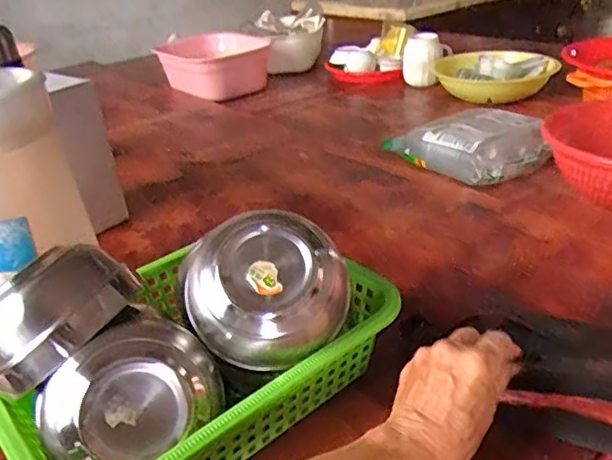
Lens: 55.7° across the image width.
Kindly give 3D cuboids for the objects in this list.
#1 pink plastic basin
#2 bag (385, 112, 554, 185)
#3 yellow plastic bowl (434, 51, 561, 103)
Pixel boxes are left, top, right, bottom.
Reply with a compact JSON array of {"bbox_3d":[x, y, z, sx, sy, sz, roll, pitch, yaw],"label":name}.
[{"bbox_3d":[-0.219,-0.407,1.467,0.292,0.106,0.221,-12,29,-10],"label":"pink plastic basin"},{"bbox_3d":[0.255,-0.149,0.914,0.166,0.064,0.217,-21,32,-24],"label":"bag"},{"bbox_3d":[0.407,-0.339,1.260,0.218,0.062,0.214,-5,29,3],"label":"yellow plastic bowl"}]

